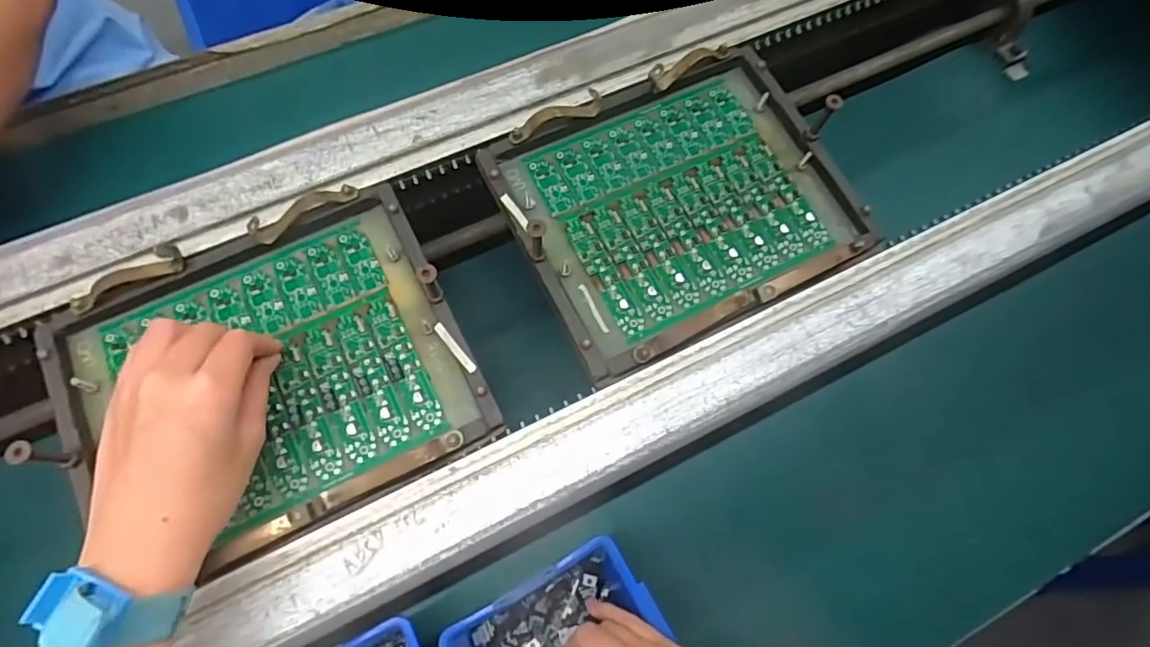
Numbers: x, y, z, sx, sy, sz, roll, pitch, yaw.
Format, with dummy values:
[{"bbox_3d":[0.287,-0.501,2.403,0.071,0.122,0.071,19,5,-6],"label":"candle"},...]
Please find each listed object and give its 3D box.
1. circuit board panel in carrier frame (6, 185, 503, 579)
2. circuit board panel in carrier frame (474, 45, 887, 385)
[{"bbox_3d":[-0.179,0.031,0.334,0.221,0.033,0.179,-25,69,-11],"label":"circuit board panel in carrier frame"},{"bbox_3d":[0.071,-0.086,0.381,0.217,0.033,0.180,-25,75,-9],"label":"circuit board panel in carrier frame"}]

